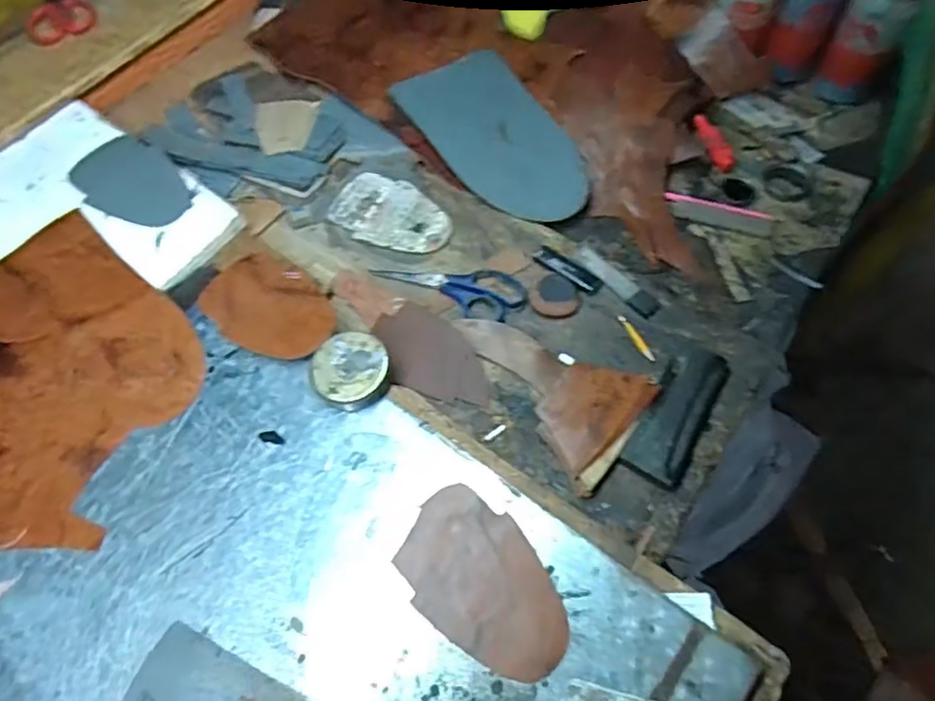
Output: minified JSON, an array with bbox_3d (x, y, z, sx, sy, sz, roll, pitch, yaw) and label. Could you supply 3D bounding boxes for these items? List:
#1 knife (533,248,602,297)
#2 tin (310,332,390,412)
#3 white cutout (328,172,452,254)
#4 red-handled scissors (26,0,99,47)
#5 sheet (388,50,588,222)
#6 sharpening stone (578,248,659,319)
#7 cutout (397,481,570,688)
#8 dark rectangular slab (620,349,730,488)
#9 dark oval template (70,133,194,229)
[{"bbox_3d":[0.112,-0.090,0.683,0.083,0.007,0.024,37,69,18],"label":"knife"},{"bbox_3d":[-0.114,0.019,0.603,0.074,0.027,0.075,0,63,1],"label":"tin"},{"bbox_3d":[-0.090,-0.166,0.744,0.150,0.011,0.095,19,65,11],"label":"white cutout"},{"bbox_3d":[-0.575,-0.478,0.847,0.087,0.016,0.172,-32,67,-14],"label":"red-handled scissors"},{"bbox_3d":[0.037,-0.275,0.784,0.146,0.010,0.297,-31,66,-9],"label":"sheet"},{"bbox_3d":[0.162,-0.076,0.671,0.026,0.004,0.108,-40,69,-17],"label":"sharpening stone"},{"bbox_3d":[0.015,0.191,0.507,0.155,0.004,0.099,35,73,23],"label":"cutout"},{"bbox_3d":[0.202,0.060,0.593,0.054,0.021,0.148,27,67,14],"label":"dark rectangular slab"},{"bbox_3d":[-0.402,-0.201,0.727,0.102,0.006,0.162,-34,67,-15],"label":"dark oval template"}]

